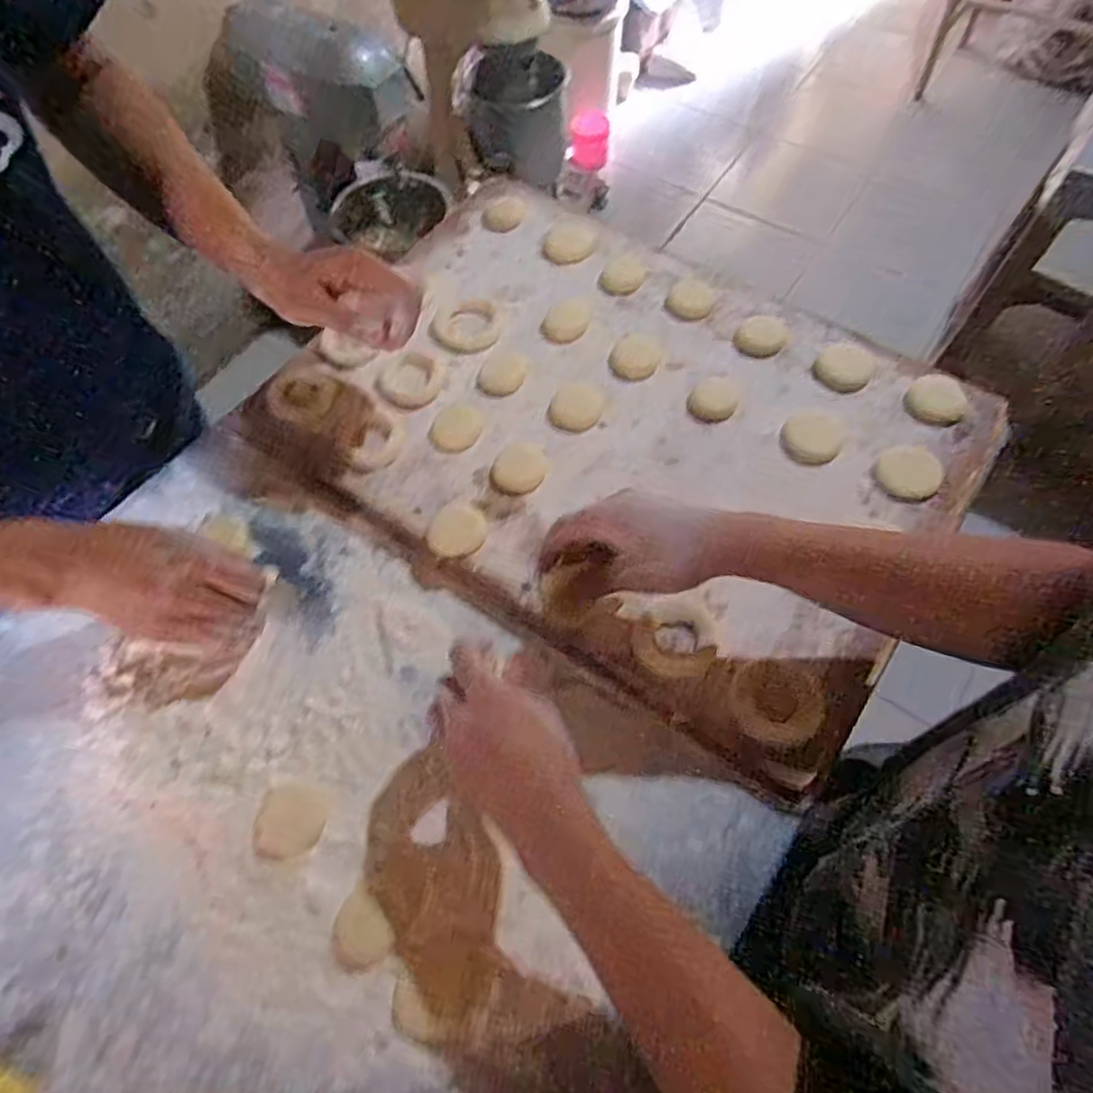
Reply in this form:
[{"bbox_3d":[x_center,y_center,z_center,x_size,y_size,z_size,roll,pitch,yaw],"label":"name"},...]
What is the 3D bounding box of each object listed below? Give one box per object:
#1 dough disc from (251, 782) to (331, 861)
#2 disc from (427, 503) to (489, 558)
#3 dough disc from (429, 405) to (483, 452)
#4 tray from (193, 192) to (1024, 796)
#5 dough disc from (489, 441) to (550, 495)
[{"bbox_3d":[-0.187,0.201,0.508,0.047,0.007,0.052,11,66,8],"label":"dough disc"},{"bbox_3d":[-0.075,-0.013,0.595,0.048,0.007,0.049,-1,65,3],"label":"disc"},{"bbox_3d":[-0.084,-0.110,0.650,0.045,0.005,0.053,21,68,12],"label":"dough disc"},{"bbox_3d":[0.060,-0.118,0.649,0.602,0.027,0.445,32,70,17],"label":"tray"},{"bbox_3d":[-0.024,-0.071,0.625,0.047,0.004,0.057,33,71,17],"label":"dough disc"}]

